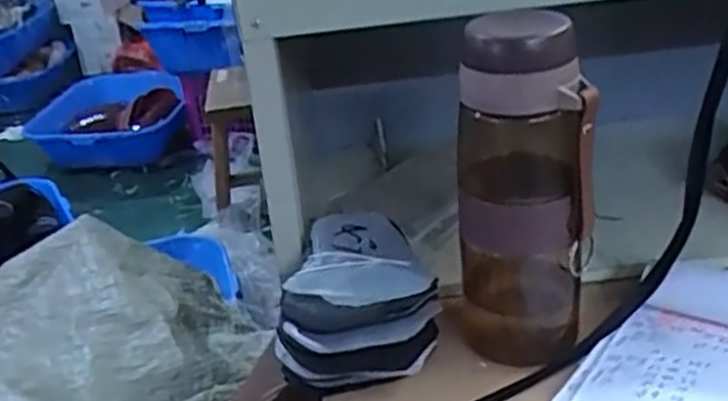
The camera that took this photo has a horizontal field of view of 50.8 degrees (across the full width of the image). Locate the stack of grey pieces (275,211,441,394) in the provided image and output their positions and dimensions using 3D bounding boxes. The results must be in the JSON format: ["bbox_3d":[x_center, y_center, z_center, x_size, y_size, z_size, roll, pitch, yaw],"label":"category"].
[{"bbox_3d":[-0.005,0.067,0.524,0.102,0.075,0.105,-4,28,3],"label":"stack of grey pieces"}]

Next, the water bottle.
[{"bbox_3d":[0.097,-0.009,0.481,0.073,0.205,0.069,-8,28,-5],"label":"water bottle"}]

